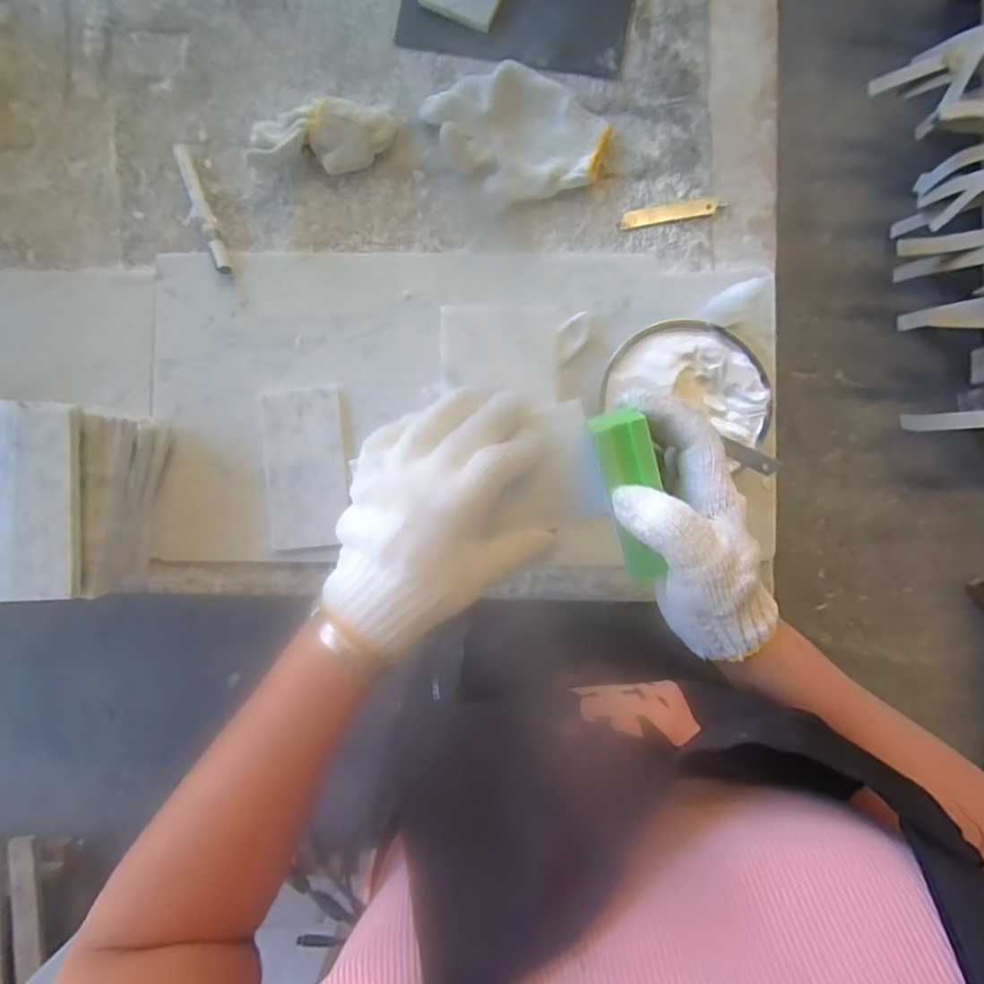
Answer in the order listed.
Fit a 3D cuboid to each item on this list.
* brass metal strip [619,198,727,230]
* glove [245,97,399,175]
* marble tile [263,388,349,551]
[{"bbox_3d":[0.176,-0.273,0.498,0.102,0.004,0.017,-11,88,0],"label":"brass metal strip"},{"bbox_3d":[-0.159,-0.332,0.478,0.131,0.044,0.052,-3,88,0],"label":"glove"},{"bbox_3d":[-0.175,-0.023,0.480,0.073,0.009,0.147,-5,88,0],"label":"marble tile"}]

